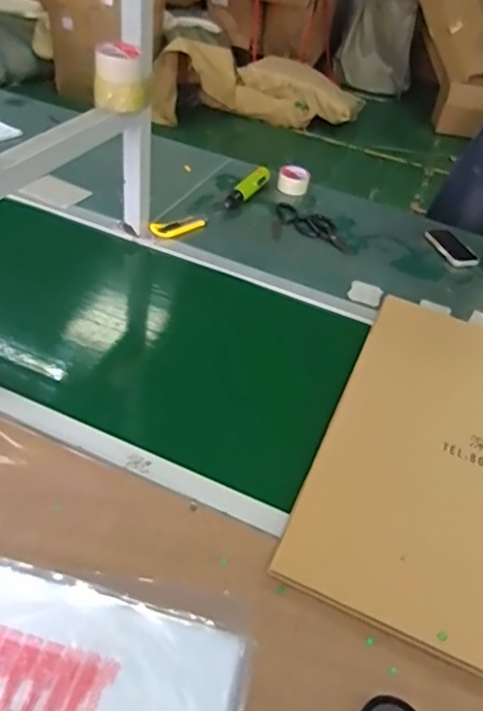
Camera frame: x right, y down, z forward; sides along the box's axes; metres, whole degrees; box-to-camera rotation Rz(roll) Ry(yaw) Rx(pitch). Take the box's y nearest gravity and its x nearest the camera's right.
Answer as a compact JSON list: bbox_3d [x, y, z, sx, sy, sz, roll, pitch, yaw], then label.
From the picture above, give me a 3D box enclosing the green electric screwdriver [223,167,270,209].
[{"bbox_3d":[0.014,-0.442,1.487,0.052,0.043,0.206,25,45,18],"label":"green electric screwdriver"}]

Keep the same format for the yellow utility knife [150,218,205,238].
[{"bbox_3d":[-0.149,-0.303,1.332,0.145,0.028,0.045,-28,53,-32],"label":"yellow utility knife"}]

